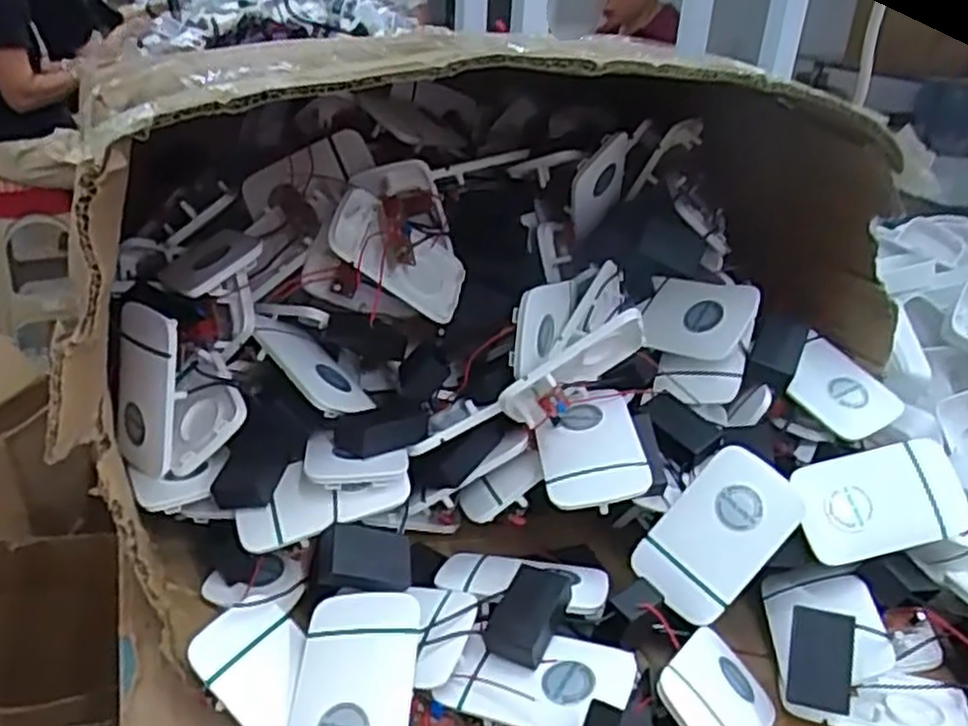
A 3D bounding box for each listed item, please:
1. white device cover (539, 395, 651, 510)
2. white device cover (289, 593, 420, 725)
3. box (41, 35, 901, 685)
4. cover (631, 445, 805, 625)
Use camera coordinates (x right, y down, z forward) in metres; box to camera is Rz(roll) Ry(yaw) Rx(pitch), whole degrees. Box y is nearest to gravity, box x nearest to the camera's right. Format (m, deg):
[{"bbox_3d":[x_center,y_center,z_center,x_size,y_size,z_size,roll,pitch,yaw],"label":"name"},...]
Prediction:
[{"bbox_3d":[0.062,0.049,0.462,0.058,0.008,0.082,-9,37,4],"label":"white device cover"},{"bbox_3d":[-0.062,0.155,0.375,0.059,0.011,0.096,-9,44,10],"label":"white device cover"},{"bbox_3d":[-0.015,-0.051,0.566,0.485,0.295,0.393,-7,28,-22],"label":"box"},{"bbox_3d":[0.134,0.098,0.455,0.059,0.096,0.007,40,0,22],"label":"cover"}]

